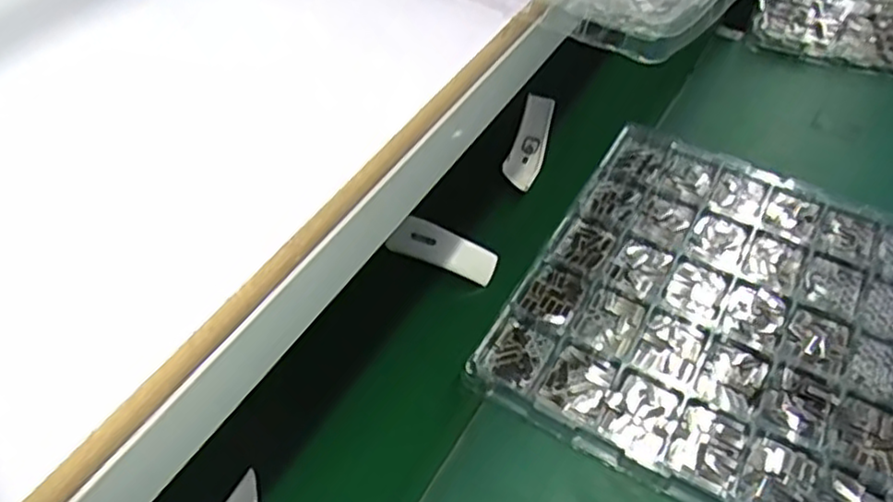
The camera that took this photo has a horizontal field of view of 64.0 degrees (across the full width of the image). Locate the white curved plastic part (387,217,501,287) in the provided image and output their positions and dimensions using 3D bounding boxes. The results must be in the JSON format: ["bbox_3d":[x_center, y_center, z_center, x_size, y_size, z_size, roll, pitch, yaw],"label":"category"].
[{"bbox_3d":[-0.003,-0.003,0.890,0.133,0.012,0.049,22,92,2],"label":"white curved plastic part"}]

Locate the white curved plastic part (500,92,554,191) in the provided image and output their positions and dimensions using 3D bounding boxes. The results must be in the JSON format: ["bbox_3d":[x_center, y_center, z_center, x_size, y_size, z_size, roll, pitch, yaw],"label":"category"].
[{"bbox_3d":[0.117,-0.150,1.044,0.050,0.052,0.169,14,64,11],"label":"white curved plastic part"}]

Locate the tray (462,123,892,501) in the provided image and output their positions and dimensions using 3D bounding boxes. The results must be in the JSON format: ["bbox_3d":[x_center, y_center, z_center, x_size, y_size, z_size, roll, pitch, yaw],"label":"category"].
[{"bbox_3d":[0.353,0.080,0.834,0.497,0.031,0.495,24,52,19],"label":"tray"}]

